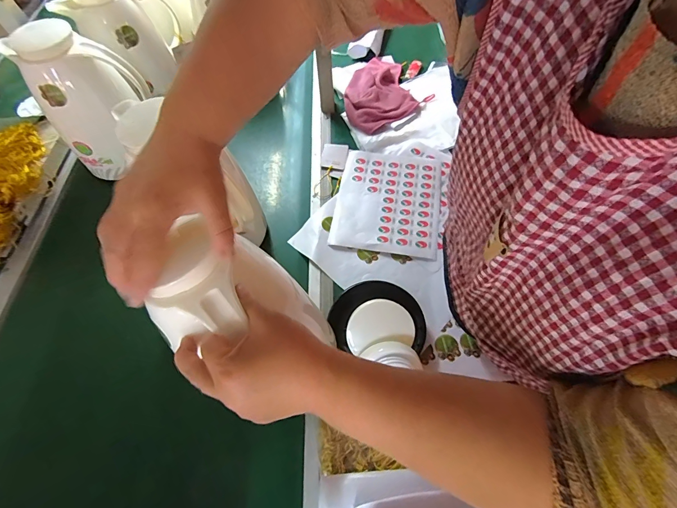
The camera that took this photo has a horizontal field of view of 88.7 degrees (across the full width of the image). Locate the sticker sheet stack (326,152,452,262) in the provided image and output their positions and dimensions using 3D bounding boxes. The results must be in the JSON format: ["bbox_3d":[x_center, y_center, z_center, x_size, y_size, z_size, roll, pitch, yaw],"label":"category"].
[{"bbox_3d":[0.099,-0.106,0.647,0.198,0.008,0.242,7,61,8],"label":"sticker sheet stack"}]

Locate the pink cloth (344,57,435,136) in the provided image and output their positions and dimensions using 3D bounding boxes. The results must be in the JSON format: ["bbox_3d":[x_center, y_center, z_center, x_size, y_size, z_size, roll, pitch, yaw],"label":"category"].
[{"bbox_3d":[0.092,-0.363,0.778,0.197,0.029,0.187,-31,63,-13],"label":"pink cloth"}]

